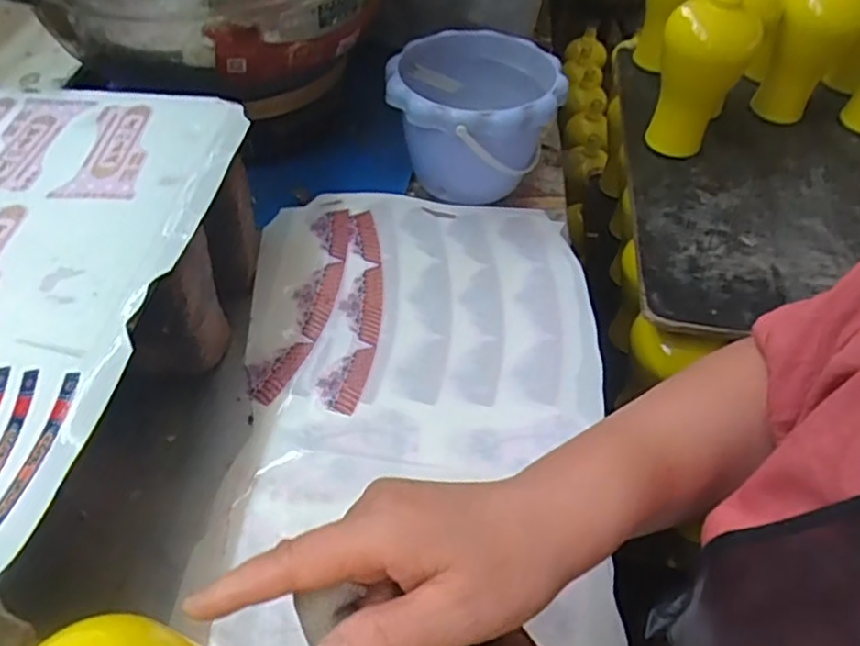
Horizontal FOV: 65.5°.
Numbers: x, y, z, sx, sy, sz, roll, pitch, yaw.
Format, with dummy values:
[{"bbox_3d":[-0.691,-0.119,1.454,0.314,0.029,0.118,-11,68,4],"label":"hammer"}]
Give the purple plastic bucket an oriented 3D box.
[{"bbox_3d":[0.038,-0.190,0.640,0.155,0.111,0.166,1,48,-1],"label":"purple plastic bucket"}]

